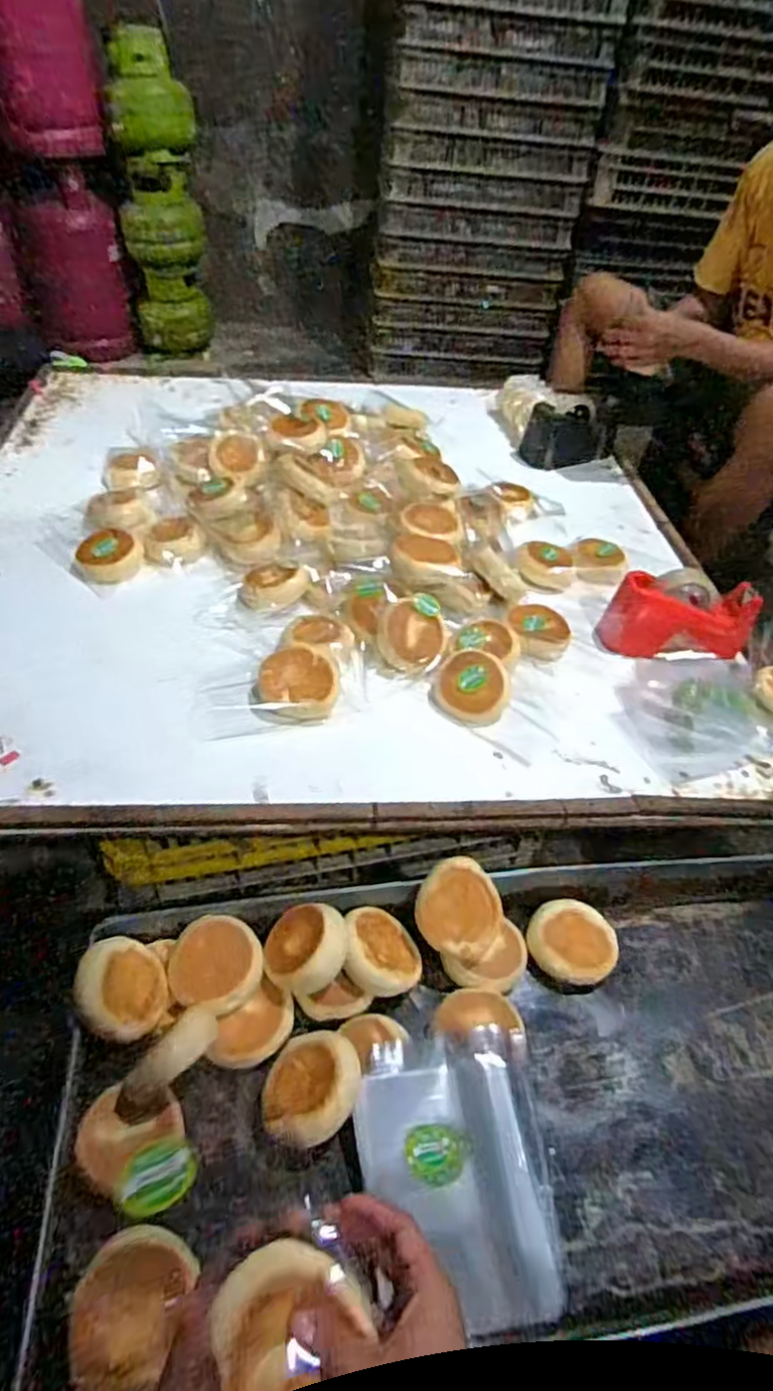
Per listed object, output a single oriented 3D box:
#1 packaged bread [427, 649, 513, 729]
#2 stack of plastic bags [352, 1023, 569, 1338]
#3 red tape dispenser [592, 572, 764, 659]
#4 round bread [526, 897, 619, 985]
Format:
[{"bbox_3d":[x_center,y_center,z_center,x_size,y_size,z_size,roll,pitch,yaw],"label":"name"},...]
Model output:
[{"bbox_3d":[0.104,-0.010,0.860,0.090,0.029,0.089,13,82,12],"label":"packaged bread"},{"bbox_3d":[0.064,0.411,0.611,0.168,0.021,0.215,-2,45,-9],"label":"stack of plastic bags"},{"bbox_3d":[0.420,-0.111,0.993,0.222,0.102,0.070,-3,45,-11],"label":"red tape dispenser"},{"bbox_3d":[0.205,0.270,0.765,0.097,0.028,0.085,16,74,17],"label":"round bread"}]

